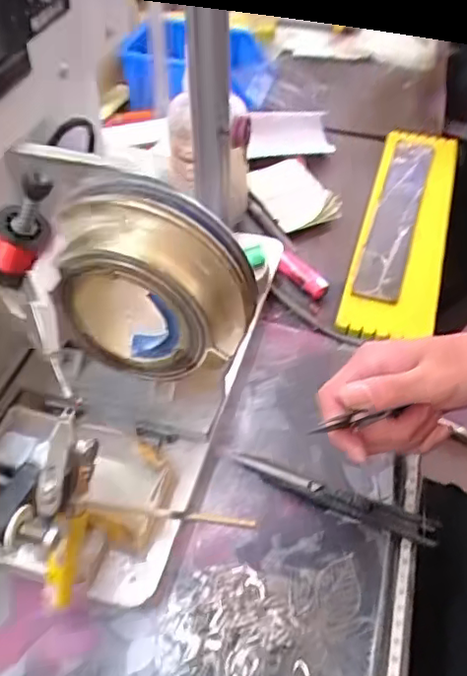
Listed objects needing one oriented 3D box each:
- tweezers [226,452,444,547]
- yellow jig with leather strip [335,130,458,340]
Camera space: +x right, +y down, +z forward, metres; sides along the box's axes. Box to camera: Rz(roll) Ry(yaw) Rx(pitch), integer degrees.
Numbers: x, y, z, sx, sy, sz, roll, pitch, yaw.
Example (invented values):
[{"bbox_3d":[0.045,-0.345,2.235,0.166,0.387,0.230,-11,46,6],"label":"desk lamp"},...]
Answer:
[{"bbox_3d":[0.066,0.110,0.407,0.140,0.012,0.015,17,50,13],"label":"tweezers"},{"bbox_3d":[0.178,-0.123,0.607,0.080,0.015,0.337,14,50,11],"label":"yellow jig with leather strip"}]

